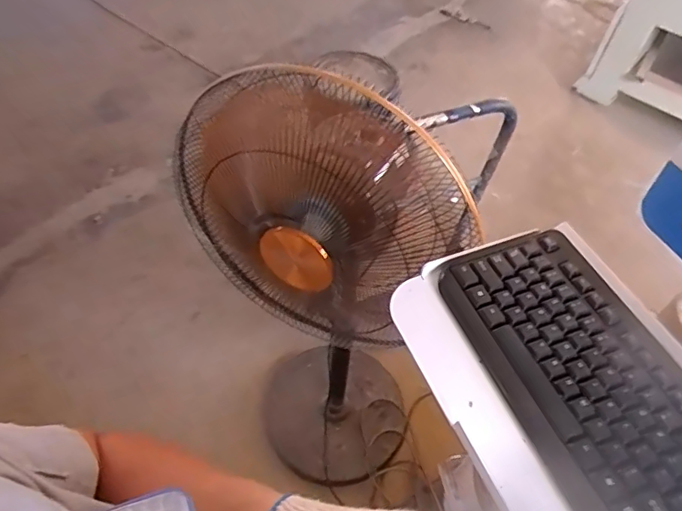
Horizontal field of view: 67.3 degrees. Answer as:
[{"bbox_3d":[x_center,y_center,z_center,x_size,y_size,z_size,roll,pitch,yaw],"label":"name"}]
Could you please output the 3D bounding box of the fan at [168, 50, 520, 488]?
[{"bbox_3d":[-0.019,0.140,1.179,0.423,1.295,0.404,29,55,17],"label":"fan"}]

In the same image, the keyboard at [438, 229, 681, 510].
[{"bbox_3d":[0.241,0.154,0.397,0.155,0.029,0.434,-14,54,-15],"label":"keyboard"}]

